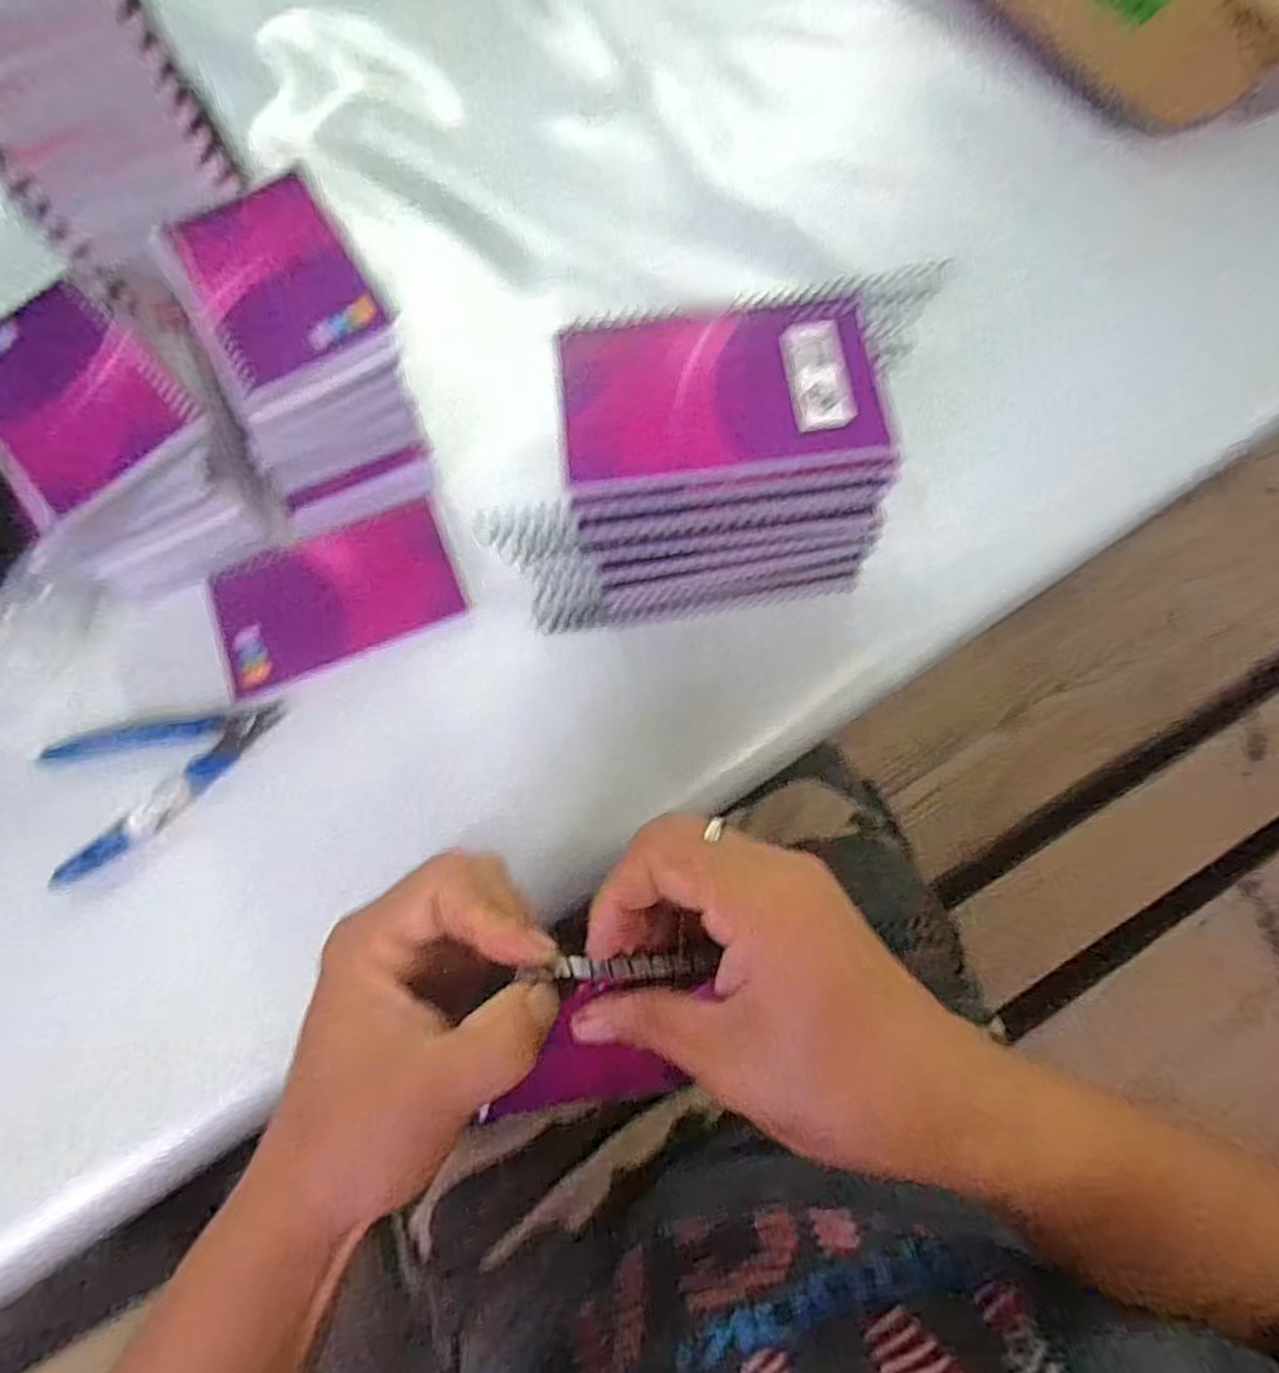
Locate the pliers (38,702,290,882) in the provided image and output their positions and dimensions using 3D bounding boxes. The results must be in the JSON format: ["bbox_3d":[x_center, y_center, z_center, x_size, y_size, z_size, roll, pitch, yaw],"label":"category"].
[{"bbox_3d":[-0.236,0.041,0.353,0.115,0.010,0.071,-21,73,-5],"label":"pliers"}]

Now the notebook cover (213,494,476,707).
[{"bbox_3d":[-0.163,-0.050,0.383,0.126,0.004,0.074,-22,73,-5],"label":"notebook cover"}]

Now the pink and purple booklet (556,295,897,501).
[{"bbox_3d":[0.033,-0.123,0.294,0.127,0.010,0.084,-5,72,0],"label":"pink and purple booklet"}]

